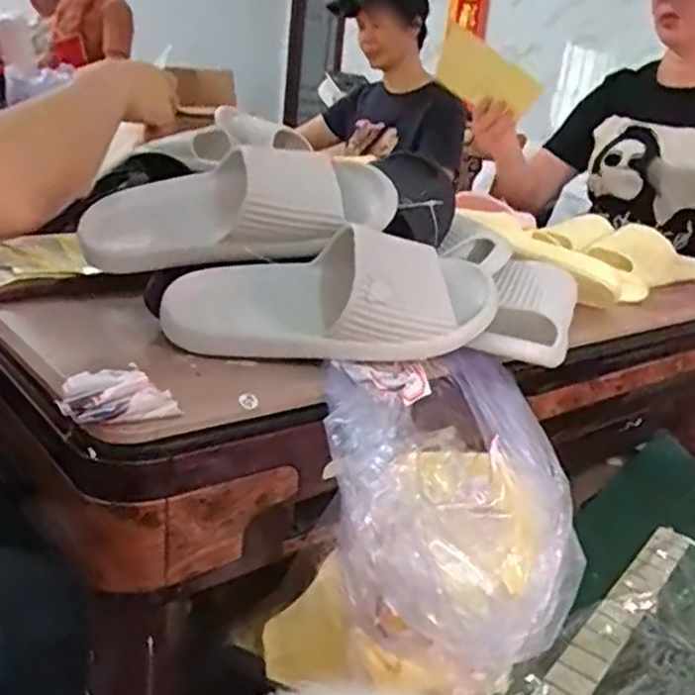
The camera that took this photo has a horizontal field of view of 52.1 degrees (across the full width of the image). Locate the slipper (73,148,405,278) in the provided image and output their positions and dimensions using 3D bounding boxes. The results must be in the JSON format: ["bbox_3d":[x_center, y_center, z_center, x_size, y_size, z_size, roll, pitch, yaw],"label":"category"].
[{"bbox_3d":[-0.092,-0.113,0.583,0.254,0.083,0.069,-7,18,5],"label":"slipper"}]

